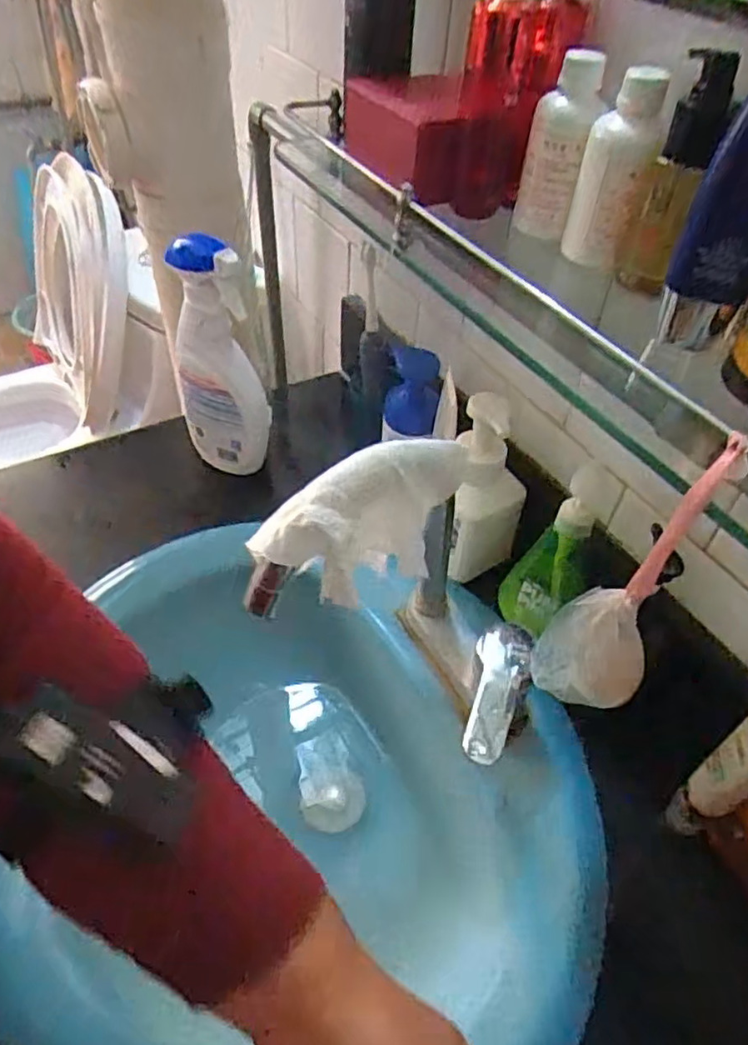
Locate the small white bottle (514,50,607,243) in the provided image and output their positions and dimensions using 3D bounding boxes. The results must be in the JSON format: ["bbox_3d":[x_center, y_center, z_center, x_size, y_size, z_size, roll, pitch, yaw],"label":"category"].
[{"bbox_3d":[0.114,-0.234,0.425,0.042,0.105,0.030,10,48,6],"label":"small white bottle"}]

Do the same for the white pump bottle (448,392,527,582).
[{"bbox_3d":[0.102,-0.021,0.597,0.063,0.181,0.077,17,49,12],"label":"white pump bottle"}]

